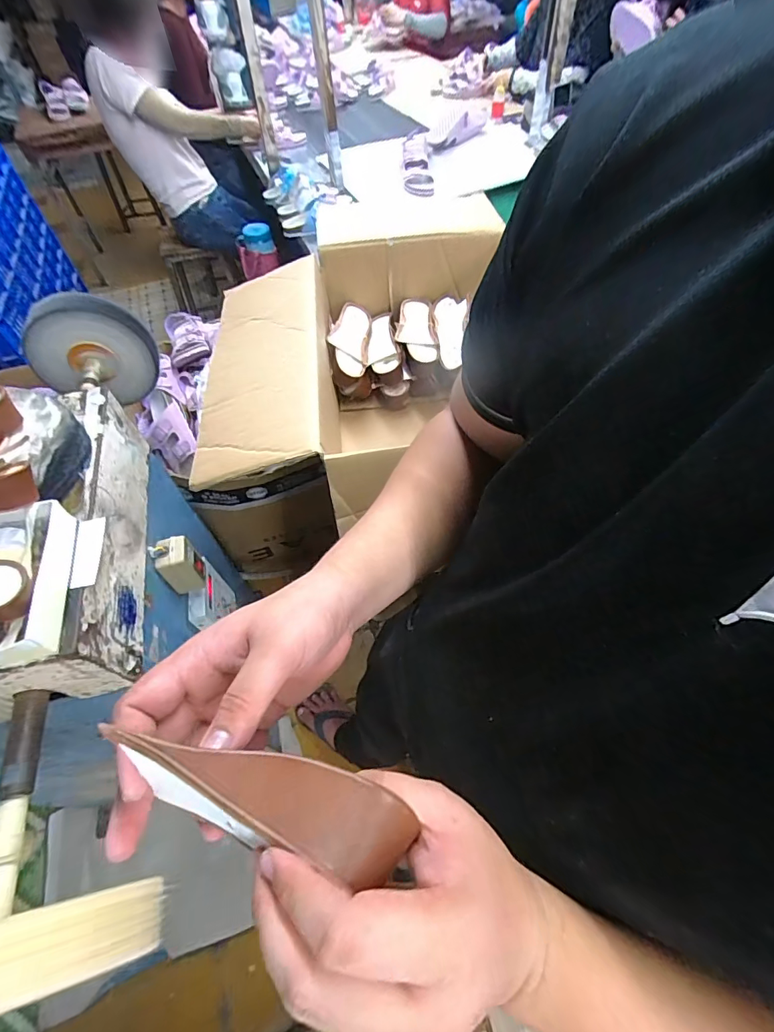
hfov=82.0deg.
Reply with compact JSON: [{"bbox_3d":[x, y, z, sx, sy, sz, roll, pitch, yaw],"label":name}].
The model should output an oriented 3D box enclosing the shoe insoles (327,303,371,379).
[{"bbox_3d":[-0.072,-0.349,0.863,0.074,0.041,0.174,1,69,5],"label":"shoe insoles"}]

